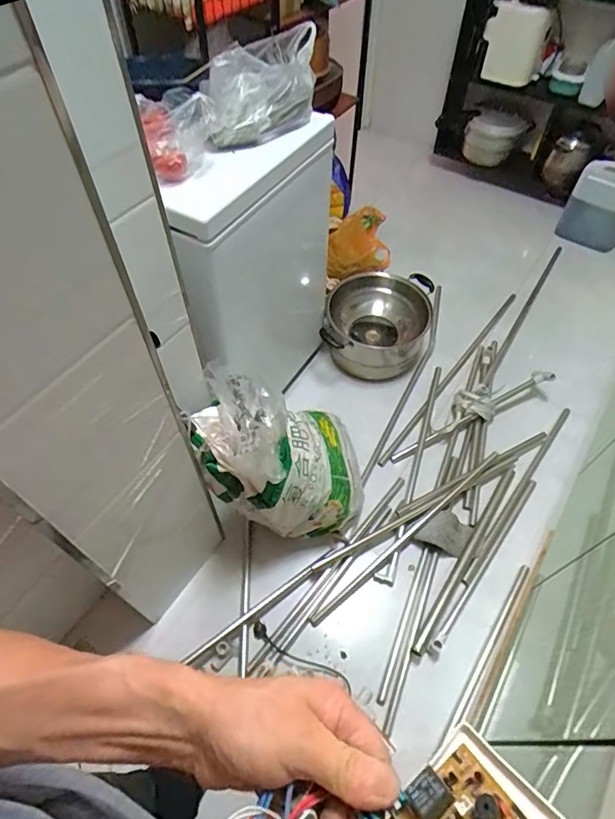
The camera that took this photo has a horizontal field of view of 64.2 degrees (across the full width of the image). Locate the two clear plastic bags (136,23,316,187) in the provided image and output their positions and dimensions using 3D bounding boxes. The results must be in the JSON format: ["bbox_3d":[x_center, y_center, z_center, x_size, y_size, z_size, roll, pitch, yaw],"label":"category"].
[{"bbox_3d":[-0.159,-0.637,1.009,0.171,0.167,0.439,34,62,21],"label":"two clear plastic bags"}]

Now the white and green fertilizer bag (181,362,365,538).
[{"bbox_3d":[-0.047,0.098,1.246,0.393,0.494,0.326,-2,56,-1],"label":"white and green fertilizer bag"}]

